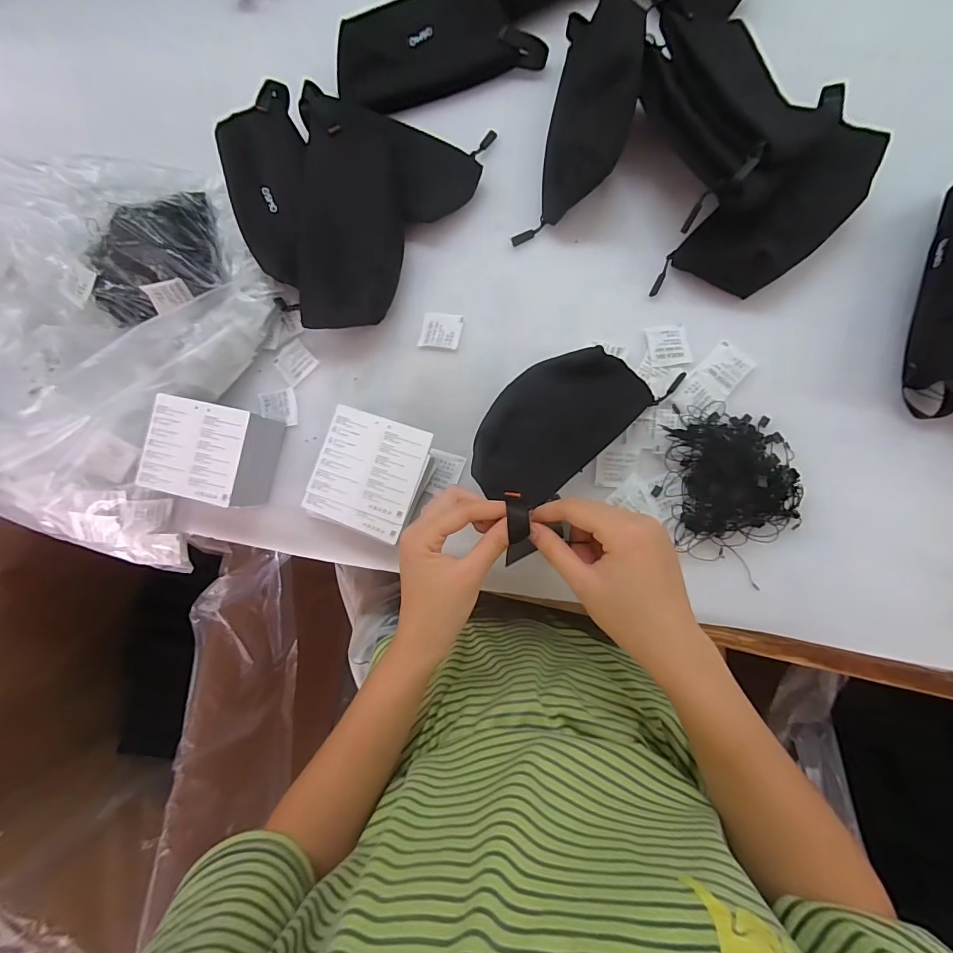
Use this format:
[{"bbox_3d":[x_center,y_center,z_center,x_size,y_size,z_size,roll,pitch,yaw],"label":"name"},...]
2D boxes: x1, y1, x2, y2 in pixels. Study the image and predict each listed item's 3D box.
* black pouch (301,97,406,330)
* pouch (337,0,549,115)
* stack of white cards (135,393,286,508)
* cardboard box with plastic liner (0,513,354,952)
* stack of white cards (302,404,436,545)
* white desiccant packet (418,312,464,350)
[{"bbox_3d":[-0.118,-0.251,0.434,0.091,0.026,0.211,3,91,-25],"label":"black pouch"},{"bbox_3d":[-0.043,-0.451,0.472,0.215,0.041,0.090,-17,82,5],"label":"pouch"},{"bbox_3d":[-0.252,-0.021,0.438,0.108,0.066,0.089,12,86,8],"label":"stack of white cards"},{"bbox_3d":[-0.611,0.382,0.824,0.567,0.419,0.592,11,85,8],"label":"cardboard box with plastic liner"},{"bbox_3d":[-0.100,-0.001,0.433,0.104,0.032,0.108,18,86,8],"label":"stack of white cards"},{"bbox_3d":[-0.036,-0.150,0.456,0.041,0.004,0.038,9,85,8],"label":"white desiccant packet"}]

